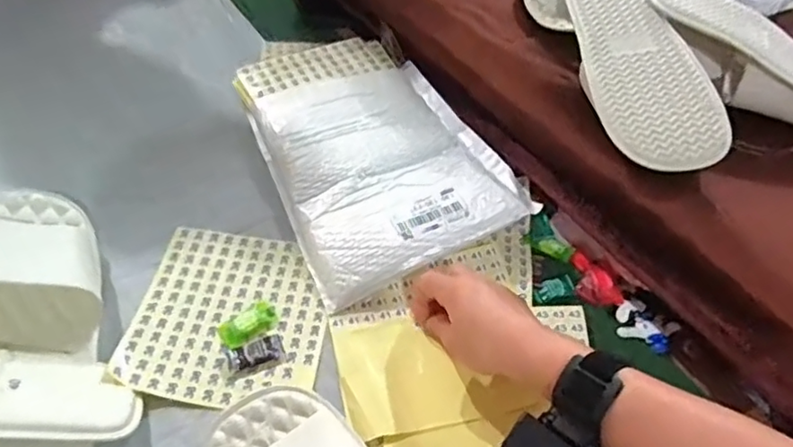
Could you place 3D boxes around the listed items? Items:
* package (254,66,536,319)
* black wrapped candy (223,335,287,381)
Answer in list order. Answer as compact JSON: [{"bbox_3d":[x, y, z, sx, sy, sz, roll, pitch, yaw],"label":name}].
[{"bbox_3d":[-0.017,-0.065,0.627,0.210,0.050,0.269,-17,54,-20],"label":"package"},{"bbox_3d":[-0.117,0.107,0.497,0.048,0.004,0.028,-15,53,-18],"label":"black wrapped candy"}]

